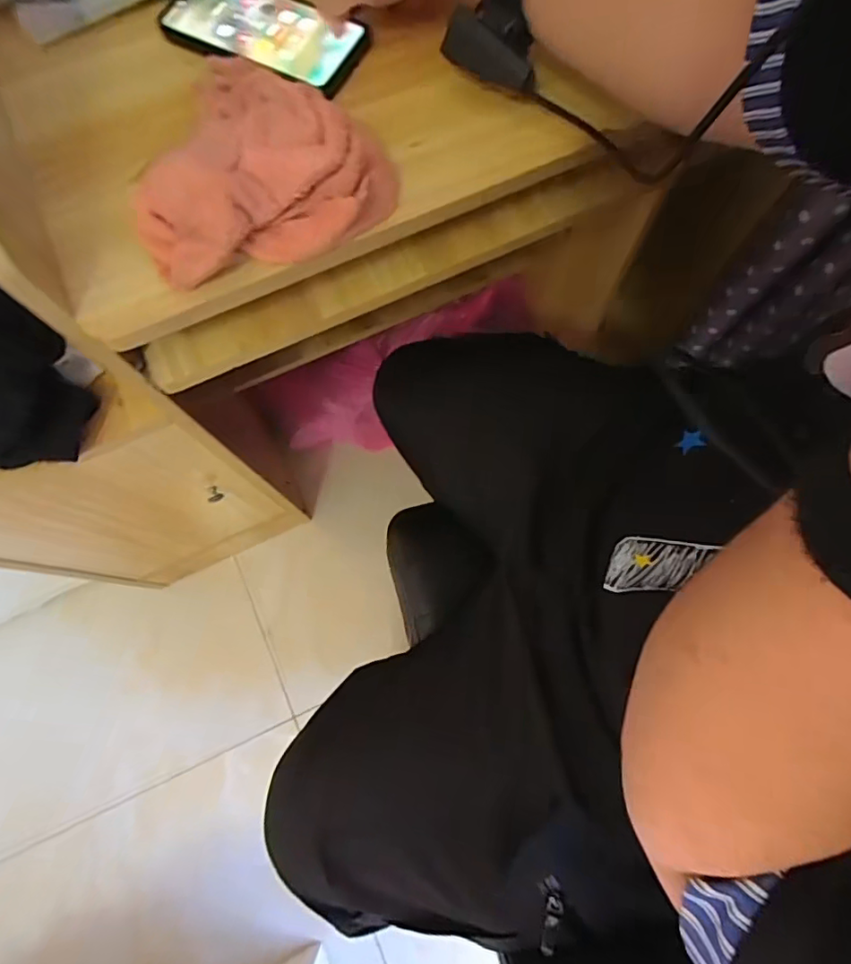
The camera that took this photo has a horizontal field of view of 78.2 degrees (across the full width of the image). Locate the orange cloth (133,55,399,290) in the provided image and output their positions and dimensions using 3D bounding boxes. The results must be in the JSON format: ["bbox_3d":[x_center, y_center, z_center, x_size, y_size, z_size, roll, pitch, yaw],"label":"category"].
[{"bbox_3d":[-0.130,-0.253,0.384,0.179,0.058,0.195,-18,79,-5],"label":"orange cloth"}]

